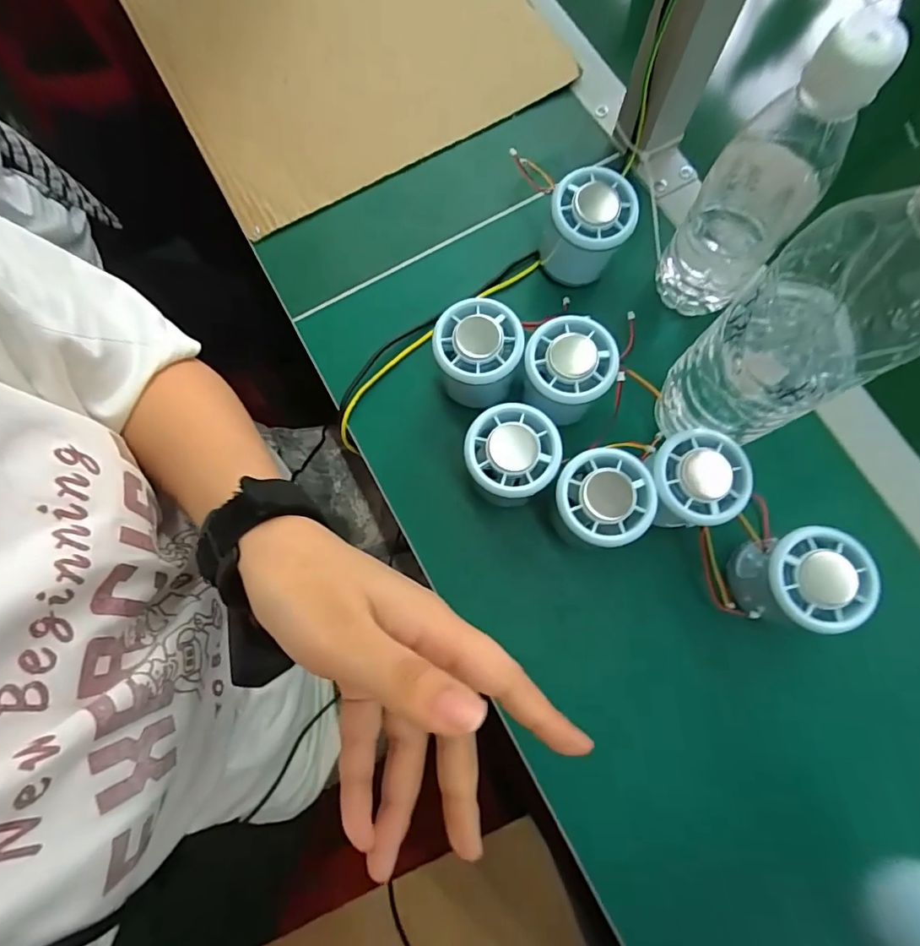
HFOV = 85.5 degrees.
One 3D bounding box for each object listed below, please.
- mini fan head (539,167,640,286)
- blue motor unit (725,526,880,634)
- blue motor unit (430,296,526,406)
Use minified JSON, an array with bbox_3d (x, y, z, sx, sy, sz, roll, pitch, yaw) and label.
[{"bbox_3d":[0.087,-0.168,0.348,0.058,0.061,0.053,18,78,5],"label":"mini fan head"},{"bbox_3d":[0.201,0.063,0.296,0.055,0.050,0.055,0,77,1],"label":"blue motor unit"},{"bbox_3d":[0.011,-0.076,0.336,0.056,0.058,0.059,18,78,5],"label":"blue motor unit"}]

